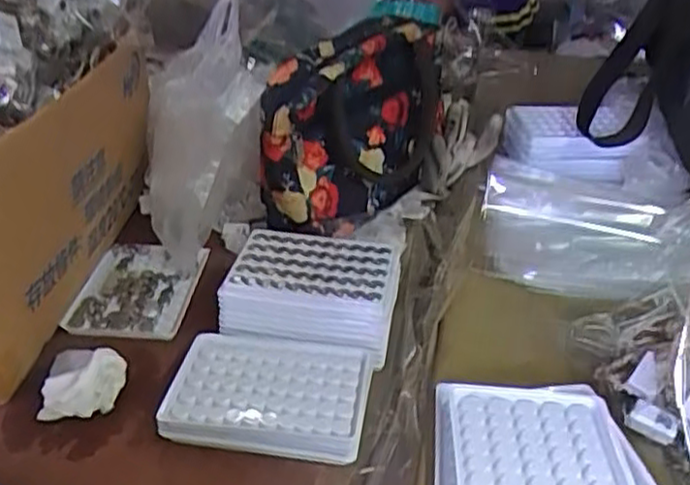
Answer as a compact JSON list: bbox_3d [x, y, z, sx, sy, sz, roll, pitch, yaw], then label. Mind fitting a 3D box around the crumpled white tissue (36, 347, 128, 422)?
[{"bbox_3d":[-0.181,0.091,0.499,0.055,0.024,0.061,-3,32,-9],"label":"crumpled white tissue"}]

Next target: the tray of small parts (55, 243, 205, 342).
[{"bbox_3d":[-0.175,0.040,0.607,0.092,0.015,0.123,3,31,2],"label":"tray of small parts"}]

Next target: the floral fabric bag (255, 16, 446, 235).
[{"bbox_3d":[0.012,-0.121,0.682,0.111,0.138,0.247,14,33,18],"label":"floral fabric bag"}]

